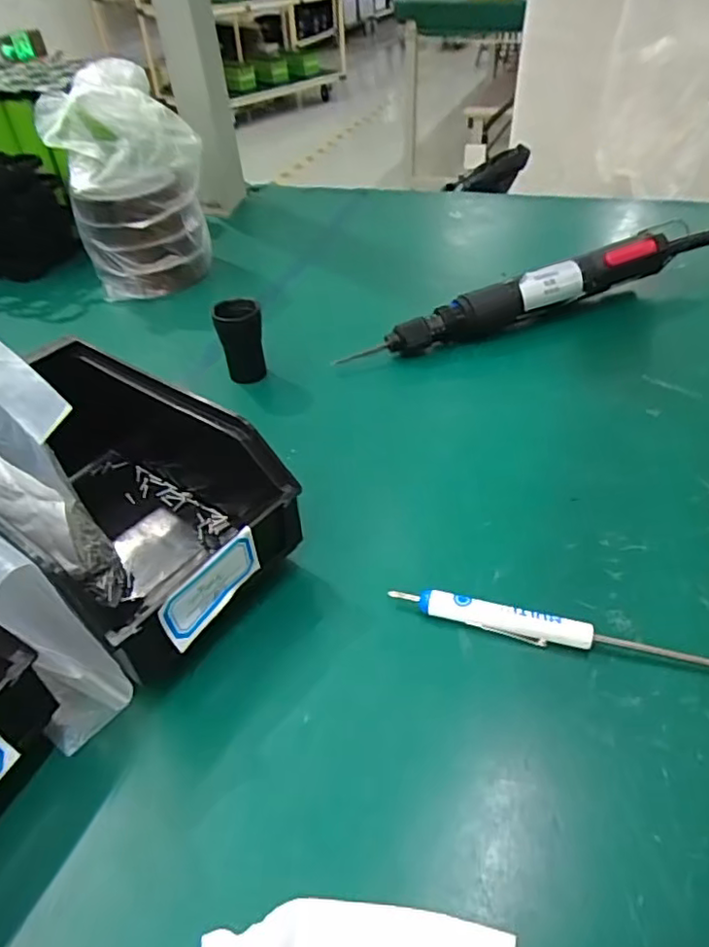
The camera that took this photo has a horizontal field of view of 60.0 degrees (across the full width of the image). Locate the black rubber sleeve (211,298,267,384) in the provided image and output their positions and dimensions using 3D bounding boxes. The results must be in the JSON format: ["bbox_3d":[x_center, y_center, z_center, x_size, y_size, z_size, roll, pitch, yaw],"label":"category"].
[{"bbox_3d":[-0.079,-0.091,0.429,0.030,0.053,0.026,-10,43,-8],"label":"black rubber sleeve"}]

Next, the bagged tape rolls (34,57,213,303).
[{"bbox_3d":[-0.194,-0.253,0.543,0.116,0.157,0.123,-17,44,-15],"label":"bagged tape rolls"}]

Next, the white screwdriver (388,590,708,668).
[{"bbox_3d":[0.086,0.068,0.261,0.143,0.011,0.011,12,45,16],"label":"white screwdriver"}]

